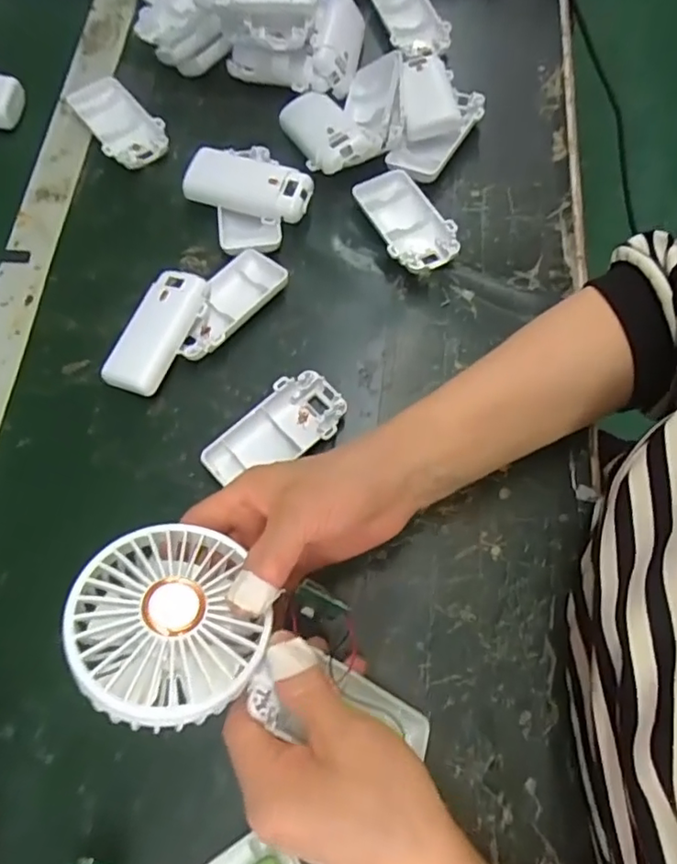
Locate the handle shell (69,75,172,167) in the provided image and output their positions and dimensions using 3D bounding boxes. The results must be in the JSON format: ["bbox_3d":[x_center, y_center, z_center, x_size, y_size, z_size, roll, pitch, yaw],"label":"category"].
[{"bbox_3d":[-0.180,-0.256,0.478,0.049,0.013,0.097,-36,72,-10],"label":"handle shell"}]

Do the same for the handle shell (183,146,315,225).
[{"bbox_3d":[-0.066,-0.186,0.439,0.093,0.022,0.048,20,72,10],"label":"handle shell"}]

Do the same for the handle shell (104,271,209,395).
[{"bbox_3d":[-0.125,-0.069,0.401,0.040,0.019,0.092,22,72,10],"label":"handle shell"}]

